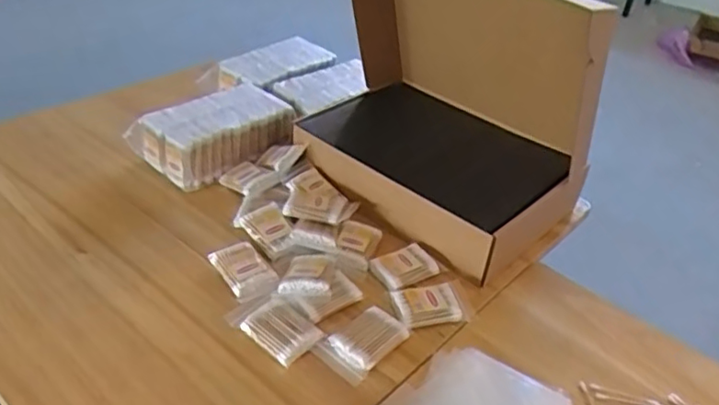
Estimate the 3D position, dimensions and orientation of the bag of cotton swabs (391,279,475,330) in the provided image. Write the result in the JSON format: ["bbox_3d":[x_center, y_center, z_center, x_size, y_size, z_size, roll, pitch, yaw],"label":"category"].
[{"bbox_3d":[0.087,0.124,0.730,0.094,0.026,0.058,-7,40,-14],"label":"bag of cotton swabs"}]

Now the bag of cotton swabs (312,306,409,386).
[{"bbox_3d":[0.004,0.152,0.674,0.062,0.019,0.092,30,45,28],"label":"bag of cotton swabs"}]

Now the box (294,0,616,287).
[{"bbox_3d":[0.125,-0.176,0.853,0.394,0.307,0.303,33,46,31],"label":"box"}]

